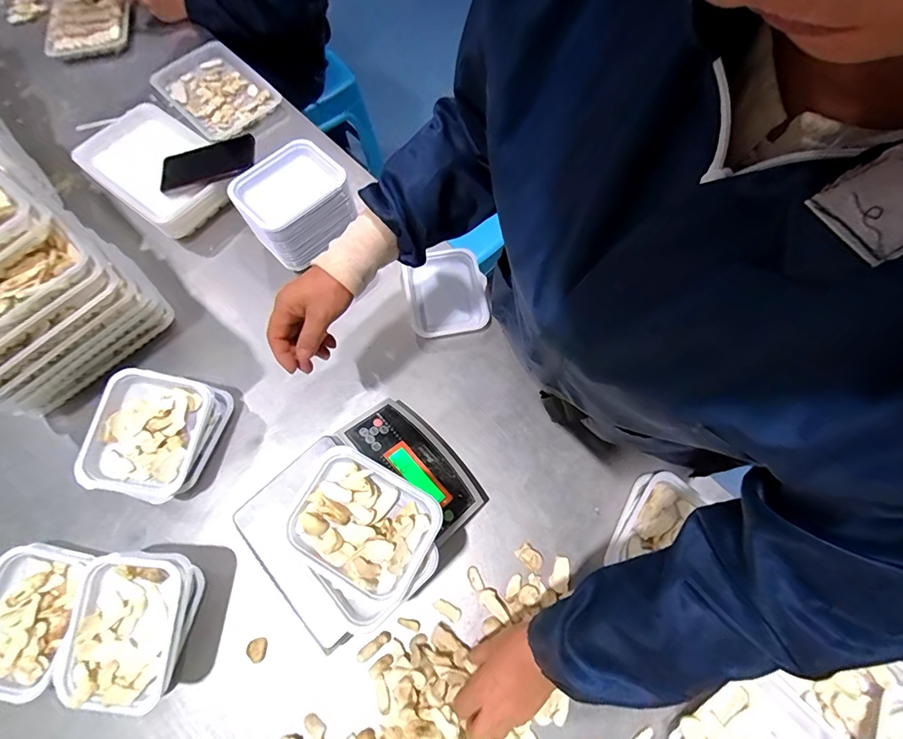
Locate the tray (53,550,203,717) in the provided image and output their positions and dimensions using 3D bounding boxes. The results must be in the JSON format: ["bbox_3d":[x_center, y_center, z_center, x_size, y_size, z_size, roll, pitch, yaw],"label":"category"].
[{"bbox_3d":[-0.351,0.284,0.468,0.125,0.047,0.144,9,71,5],"label":"tray"}]

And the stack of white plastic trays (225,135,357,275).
[{"bbox_3d":[-0.231,-0.249,0.657,0.126,0.110,0.157,41,76,14],"label":"stack of white plastic trays"}]

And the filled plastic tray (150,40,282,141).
[{"bbox_3d":[-0.460,-0.546,0.825,0.234,0.037,0.166,41,76,14],"label":"filled plastic tray"}]

